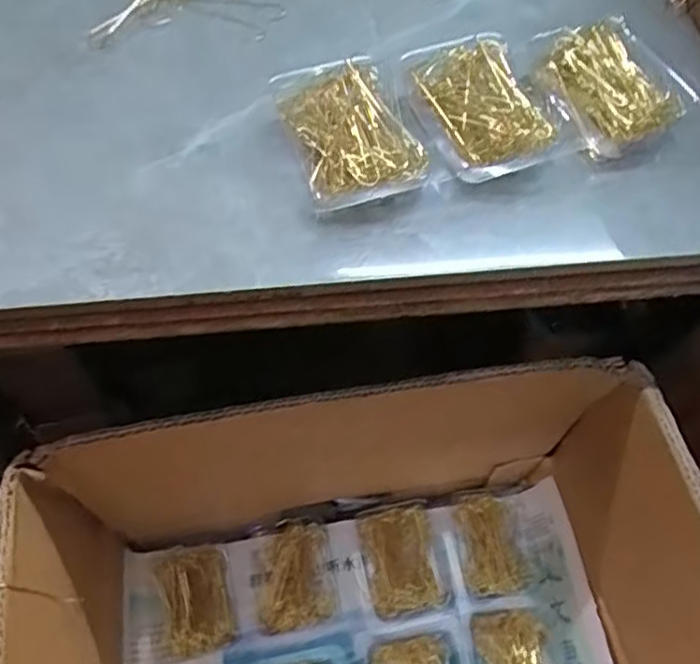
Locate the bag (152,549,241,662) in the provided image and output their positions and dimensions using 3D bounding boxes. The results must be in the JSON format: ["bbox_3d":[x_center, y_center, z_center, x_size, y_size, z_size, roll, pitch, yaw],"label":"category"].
[{"bbox_3d":[-0.106,0.185,0.454,0.047,0.021,0.069,-15,62,-11],"label":"bag"}]

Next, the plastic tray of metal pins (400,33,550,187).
[{"bbox_3d":[0.061,-0.111,0.313,0.052,0.019,0.078,-12,62,-9],"label":"plastic tray of metal pins"}]

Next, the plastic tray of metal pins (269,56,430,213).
[{"bbox_3d":[0.000,-0.096,0.302,0.054,0.020,0.077,-16,63,-12],"label":"plastic tray of metal pins"}]

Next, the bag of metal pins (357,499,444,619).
[{"bbox_3d":[0.036,0.165,0.471,0.049,0.022,0.073,-9,61,-8],"label":"bag of metal pins"}]

